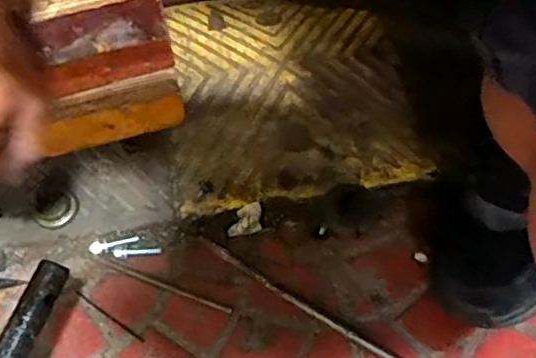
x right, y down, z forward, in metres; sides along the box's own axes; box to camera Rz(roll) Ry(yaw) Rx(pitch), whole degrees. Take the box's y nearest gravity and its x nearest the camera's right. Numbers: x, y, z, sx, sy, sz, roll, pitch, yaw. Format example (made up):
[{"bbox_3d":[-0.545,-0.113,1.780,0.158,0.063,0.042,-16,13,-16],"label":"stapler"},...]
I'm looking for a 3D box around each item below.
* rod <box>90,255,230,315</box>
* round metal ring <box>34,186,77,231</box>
[{"bbox_3d":[-0.094,0.091,0.496,0.134,0.004,0.006,18,62,12],"label":"rod"},{"bbox_3d":[-0.194,0.027,0.522,0.040,0.006,0.038,-1,60,1],"label":"round metal ring"}]

